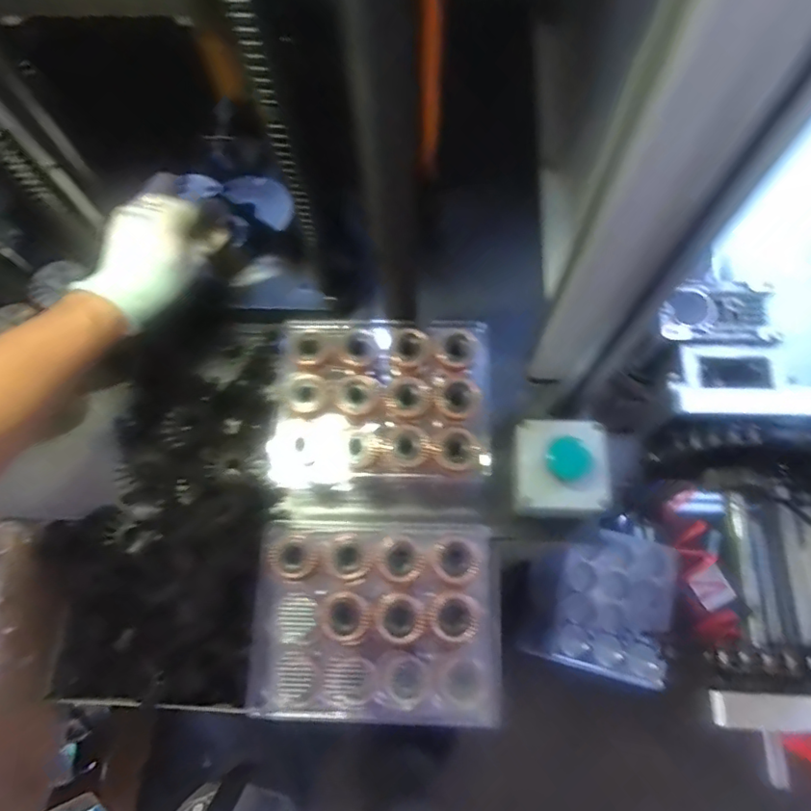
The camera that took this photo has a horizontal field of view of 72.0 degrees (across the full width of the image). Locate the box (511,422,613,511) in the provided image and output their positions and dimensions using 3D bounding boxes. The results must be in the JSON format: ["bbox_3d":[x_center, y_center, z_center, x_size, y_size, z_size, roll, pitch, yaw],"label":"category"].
[{"bbox_3d":[0.140,0.059,0.512,0.081,0.060,0.080,0,71,2],"label":"box"}]

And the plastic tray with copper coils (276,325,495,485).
[{"bbox_3d":[-0.022,-0.006,0.509,0.192,0.039,0.151,-1,71,2],"label":"plastic tray with copper coils"}]

